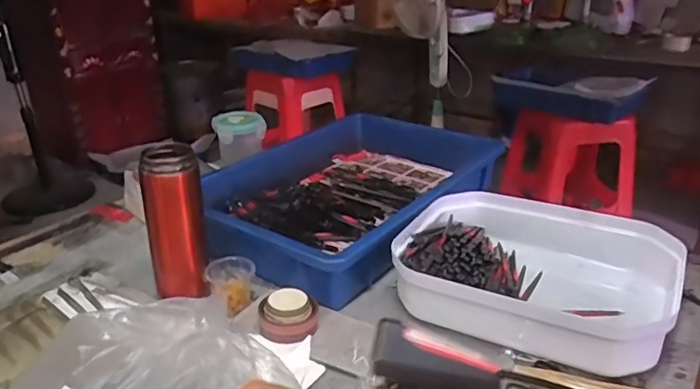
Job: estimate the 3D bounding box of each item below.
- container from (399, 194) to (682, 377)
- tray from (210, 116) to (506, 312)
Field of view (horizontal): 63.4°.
[{"bbox_3d":[0.190,0.081,0.595,0.270,0.066,0.214,12,25,25],"label":"container"},{"bbox_3d":[-0.008,-0.010,0.794,0.296,0.079,0.413,16,28,32],"label":"tray"}]

